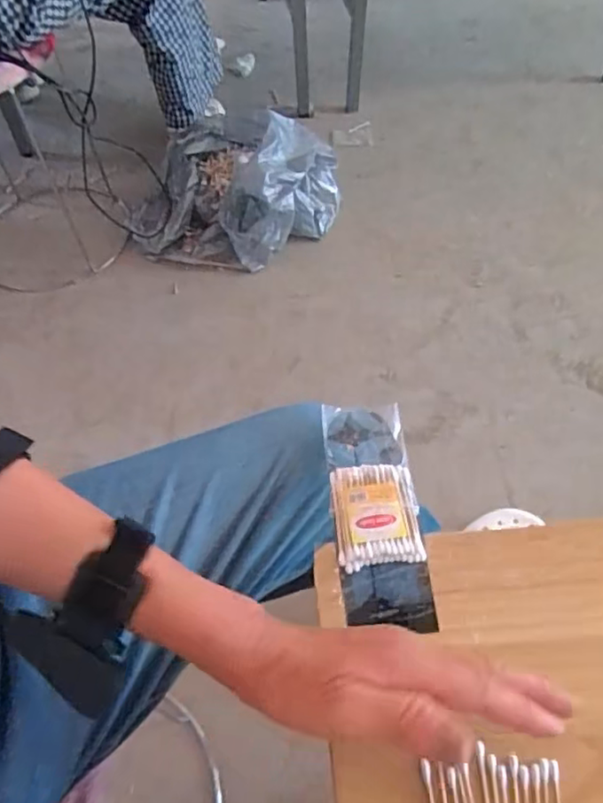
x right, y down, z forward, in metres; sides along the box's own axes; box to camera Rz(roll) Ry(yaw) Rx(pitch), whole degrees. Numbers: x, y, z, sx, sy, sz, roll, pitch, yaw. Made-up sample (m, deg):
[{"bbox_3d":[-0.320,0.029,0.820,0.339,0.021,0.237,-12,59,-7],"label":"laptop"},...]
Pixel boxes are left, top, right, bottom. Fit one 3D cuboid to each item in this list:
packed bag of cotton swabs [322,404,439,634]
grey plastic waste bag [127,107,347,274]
[{"bbox_3d":[0.053,0.075,0.448,0.061,0.012,0.168,-5,55,0],"label":"packed bag of cotton swabs"},{"bbox_3d":[-0.147,-0.474,1.347,0.438,0.180,0.344,5,56,7],"label":"grey plastic waste bag"}]

